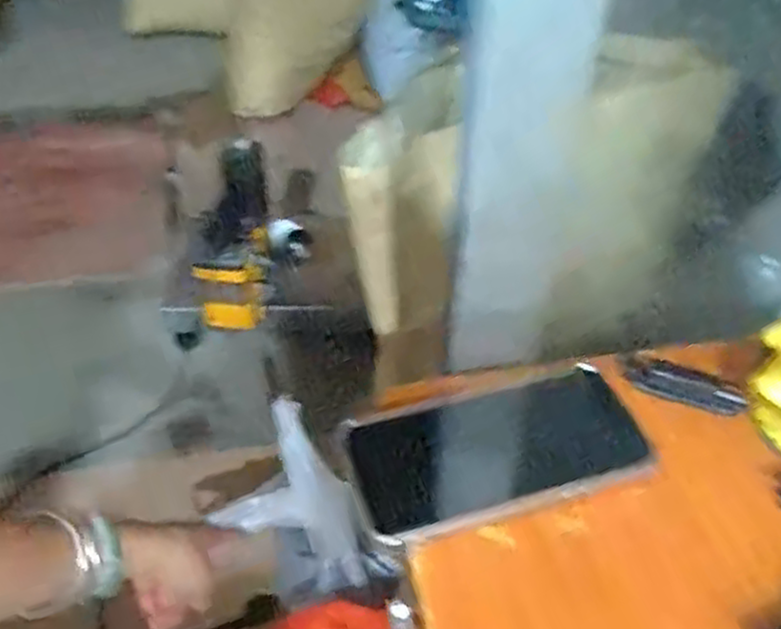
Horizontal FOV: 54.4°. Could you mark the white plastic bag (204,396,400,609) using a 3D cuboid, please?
[{"bbox_3d":[-0.126,0.253,0.962,0.157,0.022,0.246,-31,82,-3],"label":"white plastic bag"}]

